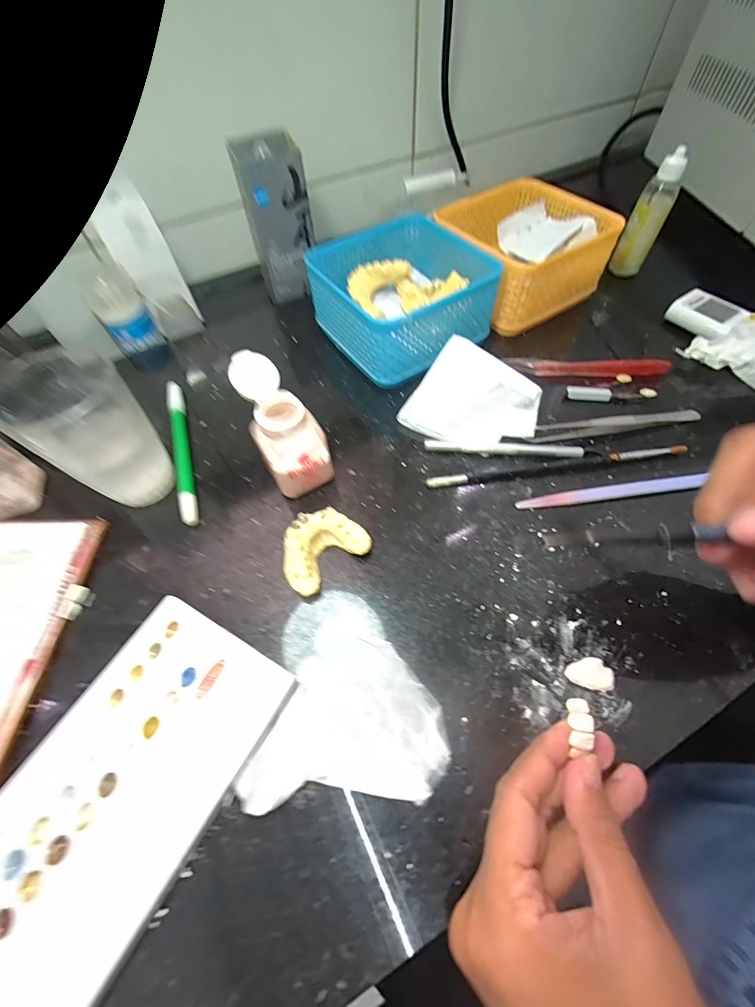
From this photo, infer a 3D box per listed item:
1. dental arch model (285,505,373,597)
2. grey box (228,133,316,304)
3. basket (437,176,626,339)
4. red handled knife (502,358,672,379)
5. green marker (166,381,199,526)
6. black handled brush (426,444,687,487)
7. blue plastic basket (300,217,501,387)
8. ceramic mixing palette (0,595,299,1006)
[{"bbox_3d":[-0.036,0.028,0.242,0.055,0.025,0.039,-36,64,-18],"label":"dental arch model"},{"bbox_3d":[-0.091,-0.263,0.362,0.057,0.126,0.036,-16,60,-7],"label":"grey box"},{"bbox_3d":[0.134,-0.243,0.368,0.129,0.063,0.127,-30,63,-15],"label":"basket"},{"bbox_3d":[0.179,-0.117,0.325,0.131,0.016,0.011,5,60,5],"label":"red handled knife"},{"bbox_3d":[-0.154,-0.044,0.299,0.011,0.010,0.144,-18,61,-9],"label":"green marker"},{"bbox_3d":[0.131,-0.028,0.277,0.190,0.008,0.009,-7,59,-2],"label":"black handled brush"},{"bbox_3d":[0.022,-0.189,0.347,0.135,0.066,0.132,-32,63,-16],"label":"blue plastic basket"},{"bbox_3d":[-0.124,0.133,0.189,0.097,0.012,0.152,26,64,16],"label":"ceramic mixing palette"}]

